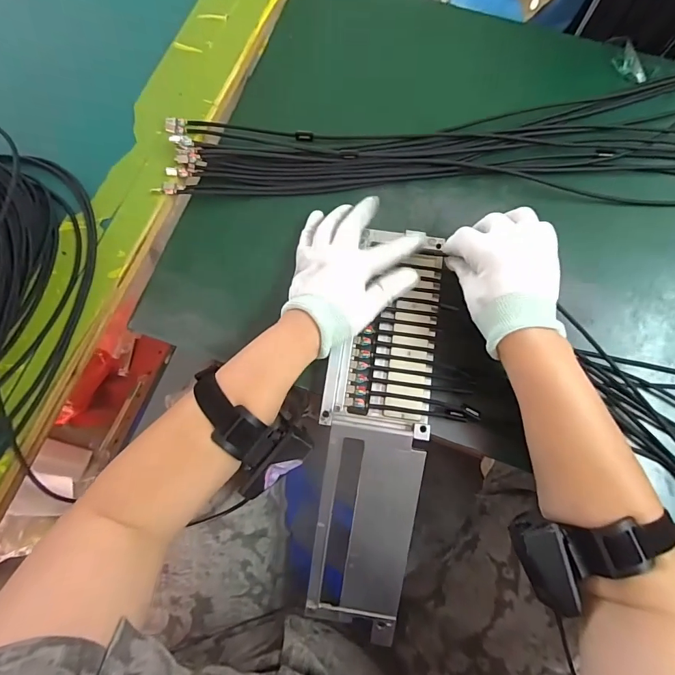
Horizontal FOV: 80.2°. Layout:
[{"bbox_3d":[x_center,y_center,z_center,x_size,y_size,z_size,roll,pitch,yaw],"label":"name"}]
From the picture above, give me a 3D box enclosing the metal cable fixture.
[{"bbox_3d":[0.047,0.089,0.384,0.120,0.052,0.389,9,89,3],"label":"metal cable fixture"}]

